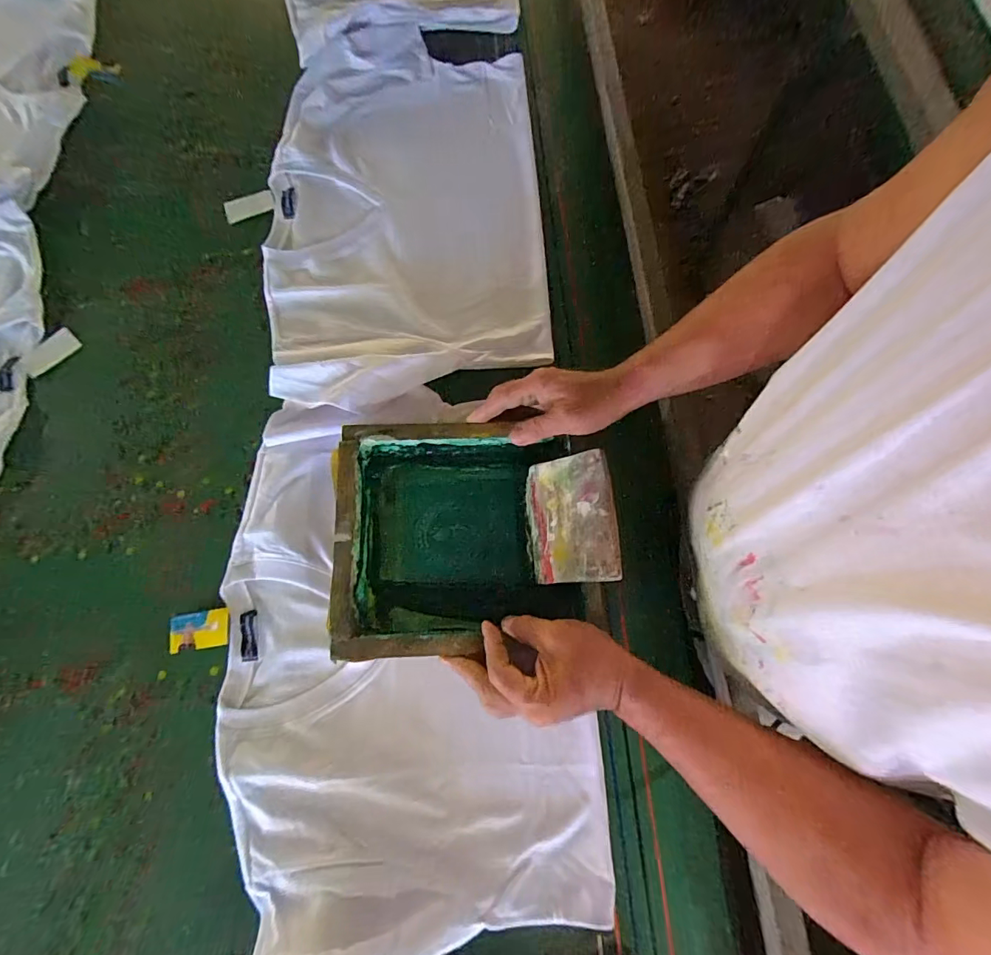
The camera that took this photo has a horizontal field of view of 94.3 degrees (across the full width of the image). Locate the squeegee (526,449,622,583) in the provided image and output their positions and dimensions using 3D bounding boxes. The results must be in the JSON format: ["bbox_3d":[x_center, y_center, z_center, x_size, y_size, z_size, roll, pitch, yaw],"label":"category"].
[{"bbox_3d":[0.074,0.041,0.464,0.097,0.007,0.125,-12,73,38],"label":"squeegee"}]

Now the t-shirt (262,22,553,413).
[{"bbox_3d":[-0.124,-0.373,0.627,0.366,0.048,0.599,-4,75,1],"label":"t-shirt"}]

